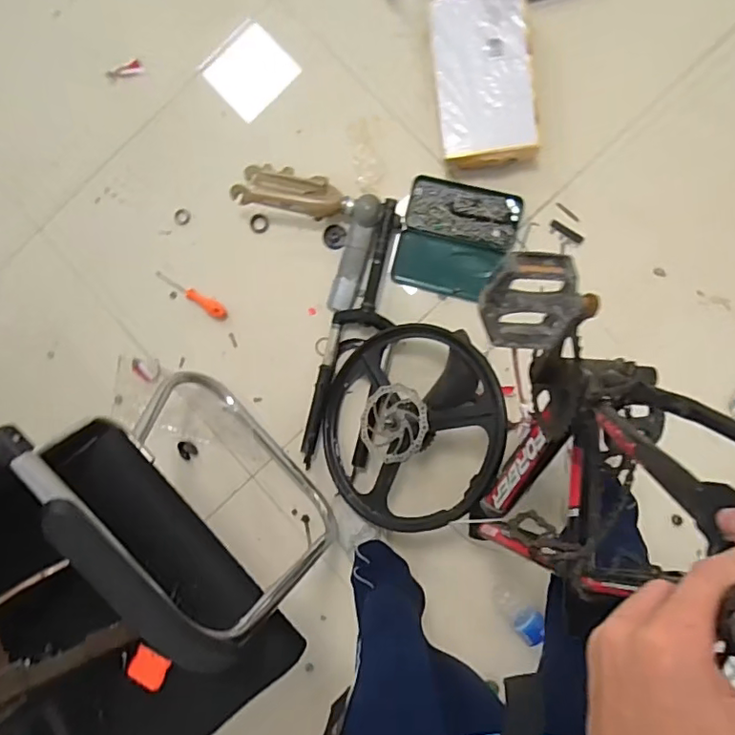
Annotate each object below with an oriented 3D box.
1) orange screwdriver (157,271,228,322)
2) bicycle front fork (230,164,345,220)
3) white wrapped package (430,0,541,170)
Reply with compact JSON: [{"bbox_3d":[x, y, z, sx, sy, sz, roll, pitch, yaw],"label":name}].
[{"bbox_3d":[-0.408,-0.175,1.312,0.198,0.028,0.037,36,93,6],"label":"orange screwdriver"},{"bbox_3d":[-0.171,-0.392,1.242,0.241,0.059,0.107,10,88,2],"label":"bicycle front fork"},{"bbox_3d":[0.247,-0.616,1.197,0.201,0.069,0.369,-5,88,6],"label":"white wrapped package"}]

